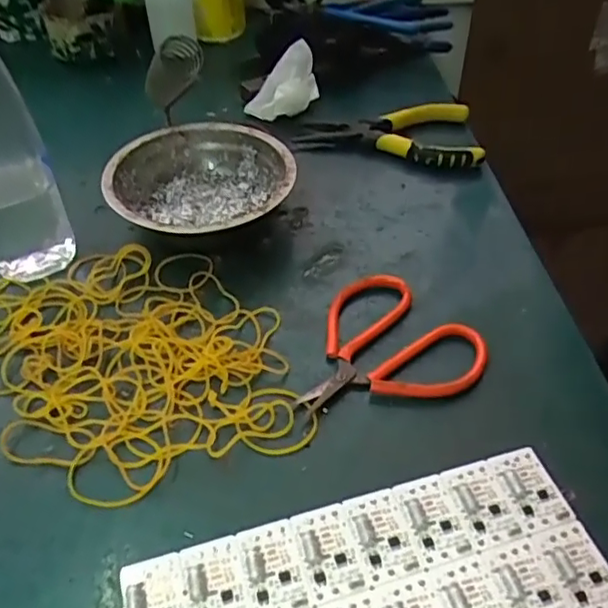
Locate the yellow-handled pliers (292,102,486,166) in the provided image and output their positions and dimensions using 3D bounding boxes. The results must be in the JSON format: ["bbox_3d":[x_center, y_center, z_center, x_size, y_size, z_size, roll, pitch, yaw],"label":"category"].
[{"bbox_3d":[0.065,-0.133,0.471,0.138,0.030,0.059,1,46,-1],"label":"yellow-handled pliers"}]

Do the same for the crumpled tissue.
[{"bbox_3d":[-0.018,-0.191,0.507,0.060,0.048,0.048,3,46,2],"label":"crumpled tissue"}]

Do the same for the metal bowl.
[{"bbox_3d":[-0.071,-0.077,0.418,0.124,0.043,0.124,1,46,-1],"label":"metal bowl"}]

